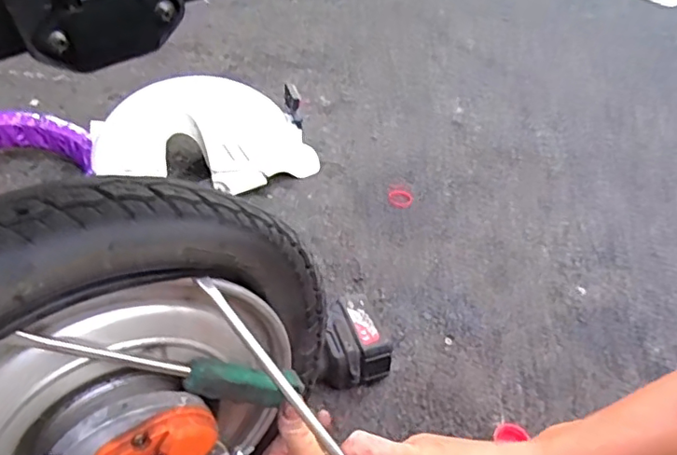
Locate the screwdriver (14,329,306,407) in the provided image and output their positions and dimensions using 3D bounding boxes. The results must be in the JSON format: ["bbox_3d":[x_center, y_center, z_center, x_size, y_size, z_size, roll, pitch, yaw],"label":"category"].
[{"bbox_3d":[-0.107,0.094,0.381,0.201,0.020,0.025,26,28,-36],"label":"screwdriver"}]

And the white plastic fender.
[{"bbox_3d":[-0.248,-0.168,1.069,0.419,0.198,0.148,2,41,-3],"label":"white plastic fender"}]

